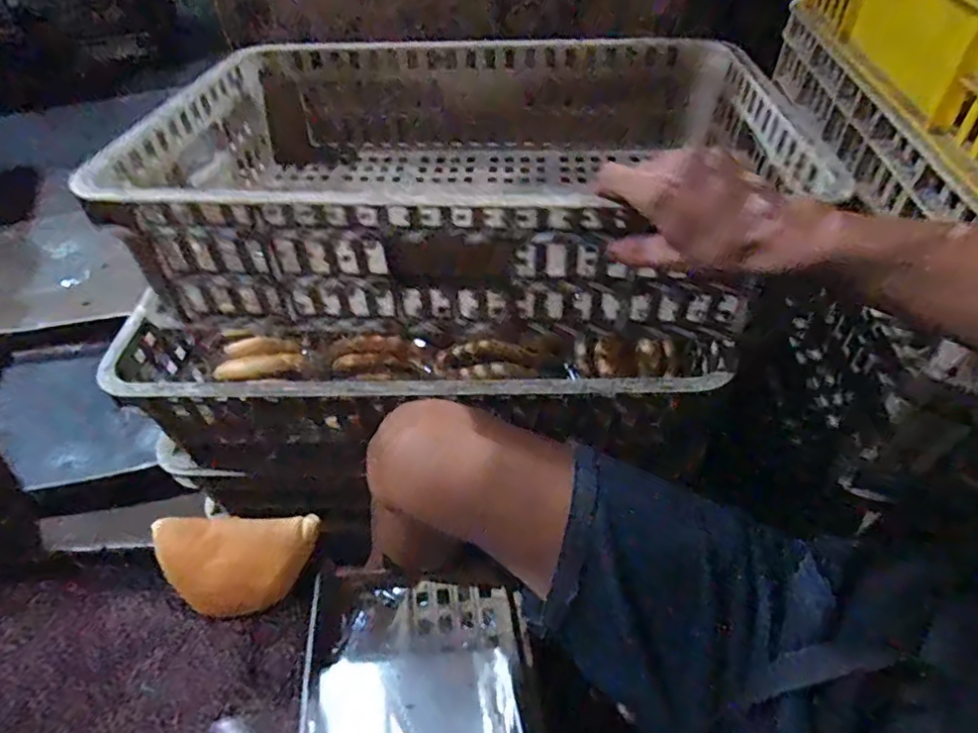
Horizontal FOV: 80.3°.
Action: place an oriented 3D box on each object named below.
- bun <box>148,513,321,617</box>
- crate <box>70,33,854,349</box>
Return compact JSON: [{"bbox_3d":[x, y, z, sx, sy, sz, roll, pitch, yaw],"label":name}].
[{"bbox_3d":[-0.222,0.171,0.505,0.140,0.037,0.071,-2,47,0],"label":"bun"},{"bbox_3d":[-0.024,-0.221,0.622,0.580,0.160,0.432,1,47,3],"label":"crate"}]

